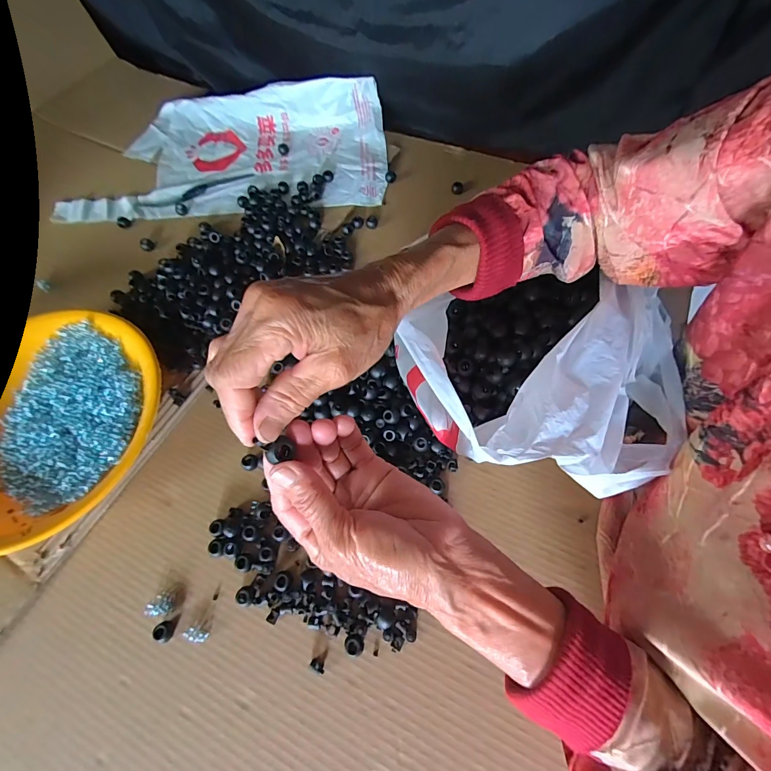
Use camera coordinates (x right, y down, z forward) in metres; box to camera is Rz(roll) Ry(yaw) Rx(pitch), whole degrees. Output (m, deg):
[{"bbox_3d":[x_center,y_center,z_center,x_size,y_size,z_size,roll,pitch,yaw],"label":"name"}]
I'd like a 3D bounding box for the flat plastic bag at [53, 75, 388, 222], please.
[{"bbox_3d":[-0.231,-0.349,0.566,0.459,0.050,0.249,0,64,2],"label":"flat plastic bag"}]

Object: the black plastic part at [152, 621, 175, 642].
[{"bbox_3d":[-0.180,0.201,0.317,0.011,0.013,0.015,-13,64,-4],"label":"black plastic part"}]

